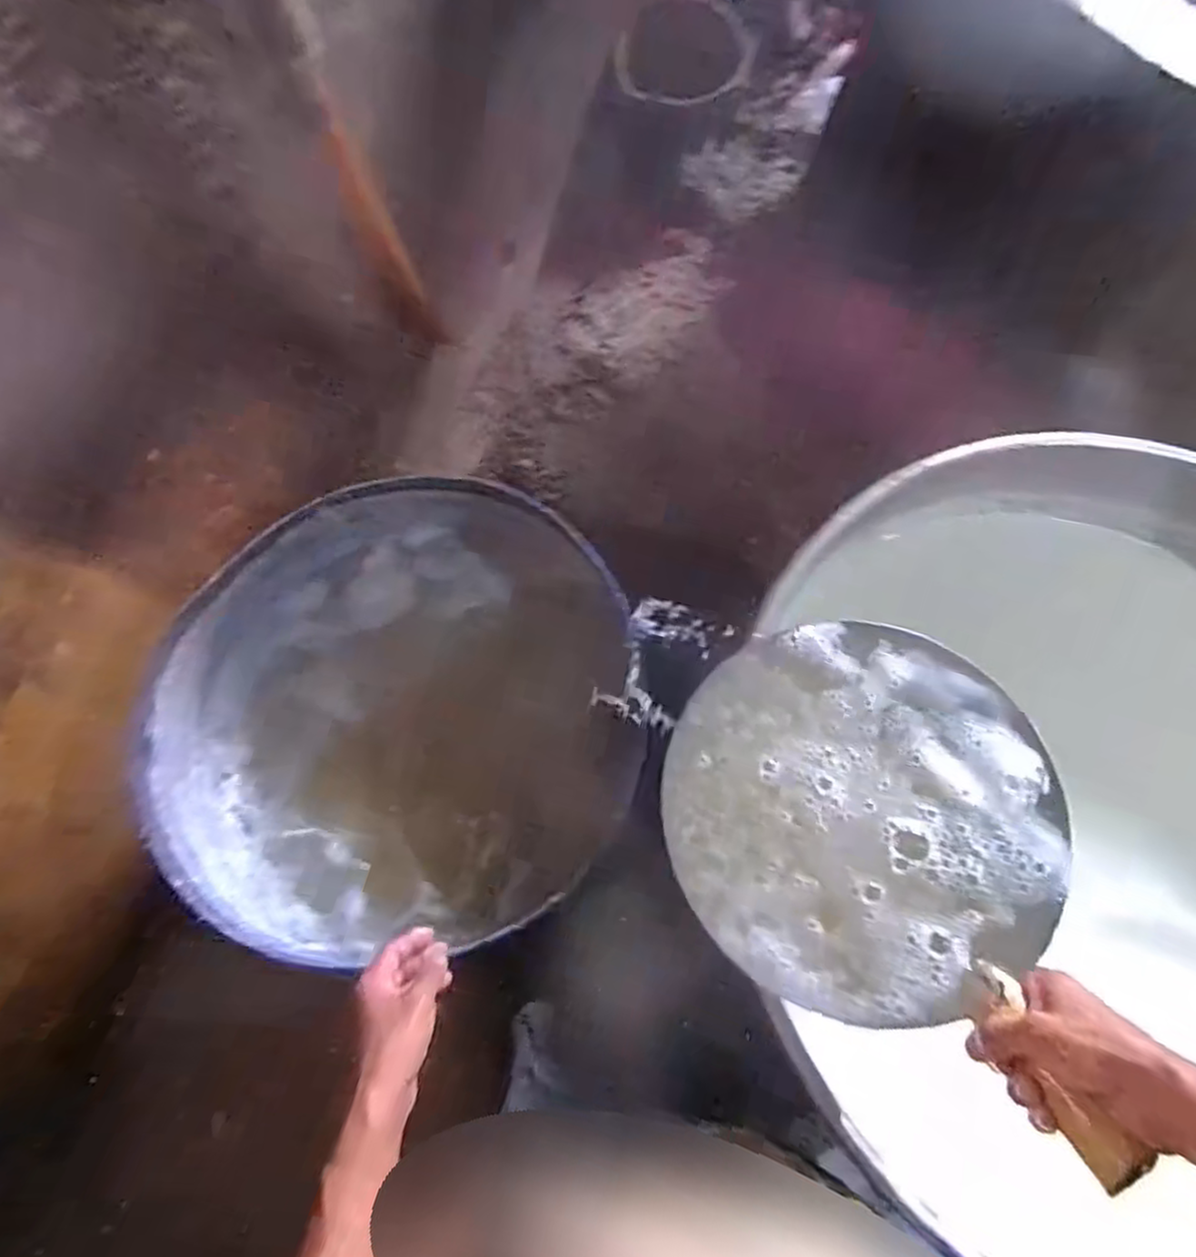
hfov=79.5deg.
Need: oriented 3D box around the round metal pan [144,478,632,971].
[{"bbox_3d":[-0.250,0.101,0.891,0.510,0.152,0.560,0,70,0],"label":"round metal pan"}]

